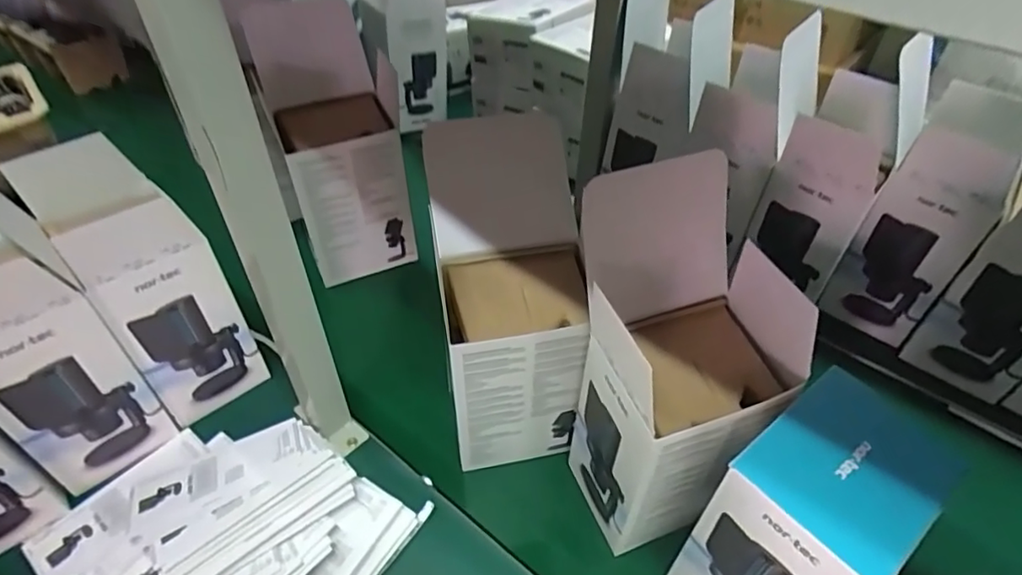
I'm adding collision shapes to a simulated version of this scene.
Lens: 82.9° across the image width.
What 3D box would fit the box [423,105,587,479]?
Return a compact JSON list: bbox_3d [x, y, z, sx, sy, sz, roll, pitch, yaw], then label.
[{"bbox_3d":[0.004,0.002,0.639,0.160,0.311,0.245,-6,44,-4],"label":"box"}]

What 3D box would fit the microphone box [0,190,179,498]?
[{"bbox_3d":[-0.476,0.052,0.580,0.117,0.293,0.173,-34,53,-29],"label":"microphone box"}]

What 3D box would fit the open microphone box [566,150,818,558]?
[{"bbox_3d":[0.151,0.076,0.540,0.160,0.339,0.166,-15,45,-13],"label":"open microphone box"}]

